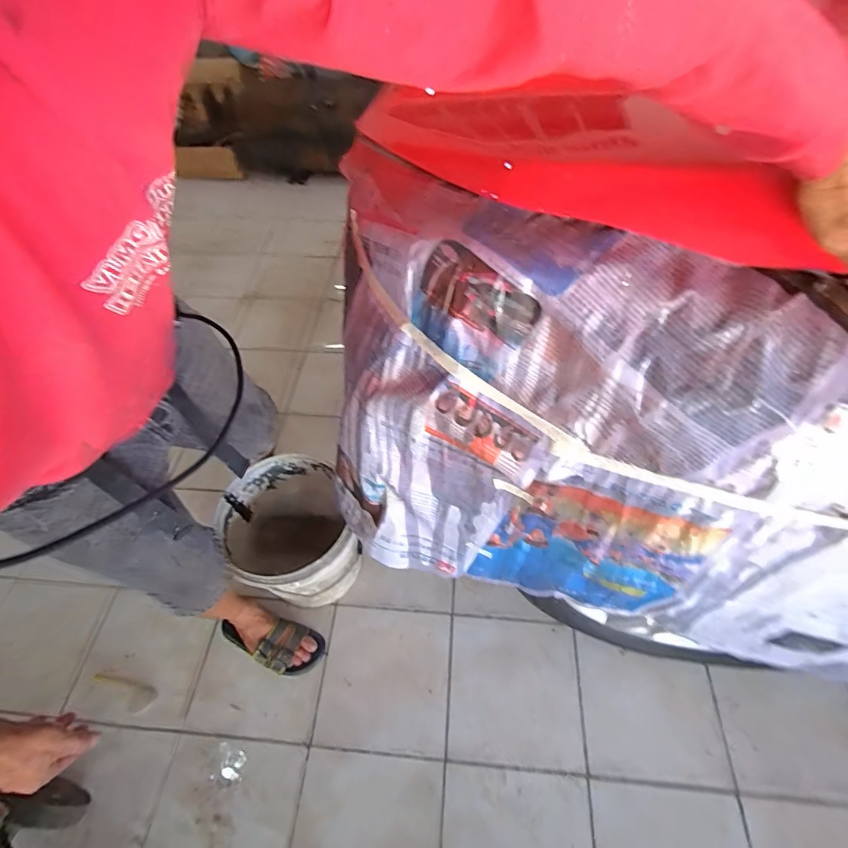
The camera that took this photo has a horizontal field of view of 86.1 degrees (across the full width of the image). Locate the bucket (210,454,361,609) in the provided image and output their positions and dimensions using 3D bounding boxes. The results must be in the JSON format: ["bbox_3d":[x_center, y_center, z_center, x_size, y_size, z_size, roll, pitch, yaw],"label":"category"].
[{"bbox_3d":[-0.309,0.272,1.105,0.271,0.285,0.290,-1,55,1],"label":"bucket"}]

